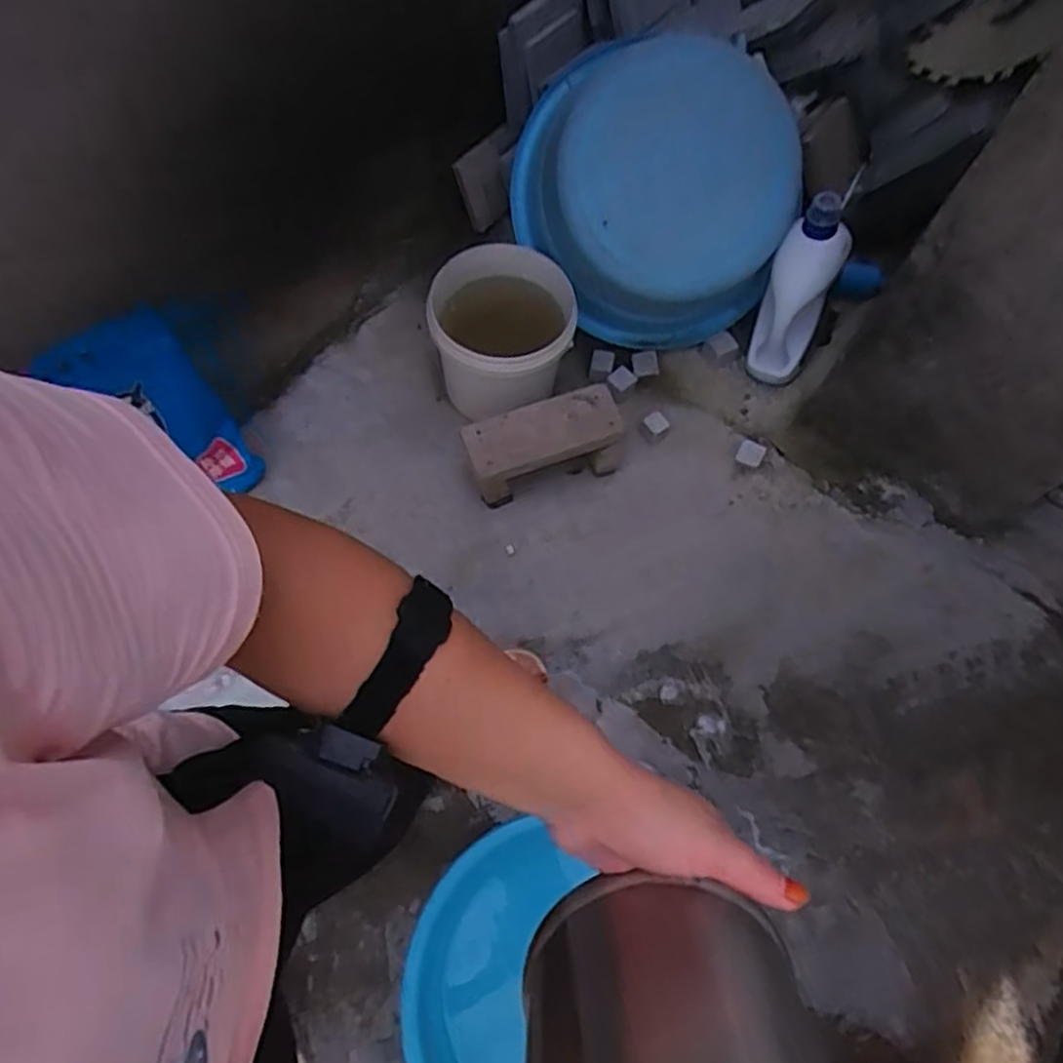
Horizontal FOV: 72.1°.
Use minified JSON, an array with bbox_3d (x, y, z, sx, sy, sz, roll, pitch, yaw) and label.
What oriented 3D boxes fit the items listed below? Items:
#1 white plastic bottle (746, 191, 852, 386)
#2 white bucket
[{"bbox_3d":[0.472,-0.417,1.297,0.107,0.344,0.068,10,40,2],"label":"white plastic bottle"},{"bbox_3d":[-0.051,-0.354,1.331,0.240,0.246,0.220,1,66,-2],"label":"white bucket"}]

